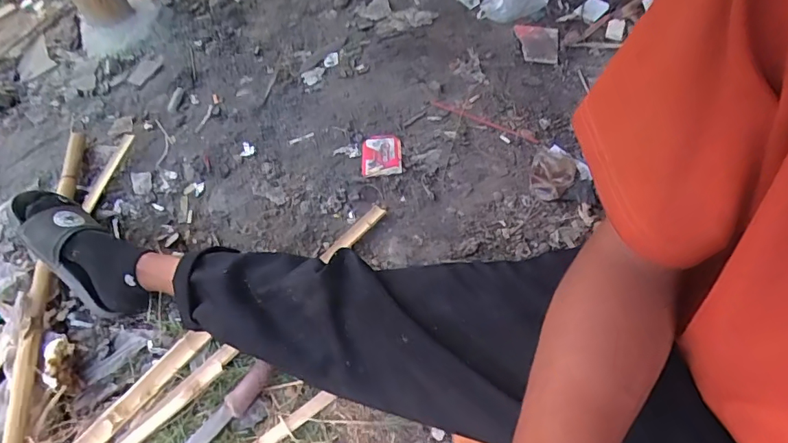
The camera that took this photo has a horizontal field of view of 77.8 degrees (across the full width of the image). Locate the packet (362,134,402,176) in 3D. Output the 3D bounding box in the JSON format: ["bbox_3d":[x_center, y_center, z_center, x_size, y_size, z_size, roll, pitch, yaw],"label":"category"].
[{"bbox_3d":[-0.024,-0.136,0.956,0.074,0.013,0.112,-5,53,2],"label":"packet"}]

